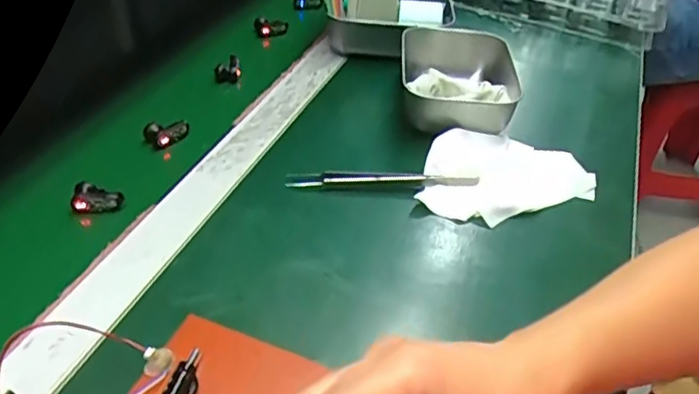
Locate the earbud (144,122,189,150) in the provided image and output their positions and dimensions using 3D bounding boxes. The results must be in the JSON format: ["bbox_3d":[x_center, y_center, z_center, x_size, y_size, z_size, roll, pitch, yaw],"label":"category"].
[{"bbox_3d":[-0.151,-0.054,0.511,0.023,0.017,0.030,33,48,29],"label":"earbud"}]

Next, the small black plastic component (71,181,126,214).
[{"bbox_3d":[-0.182,0.002,0.443,0.034,0.011,0.021,9,40,5],"label":"small black plastic component"}]

